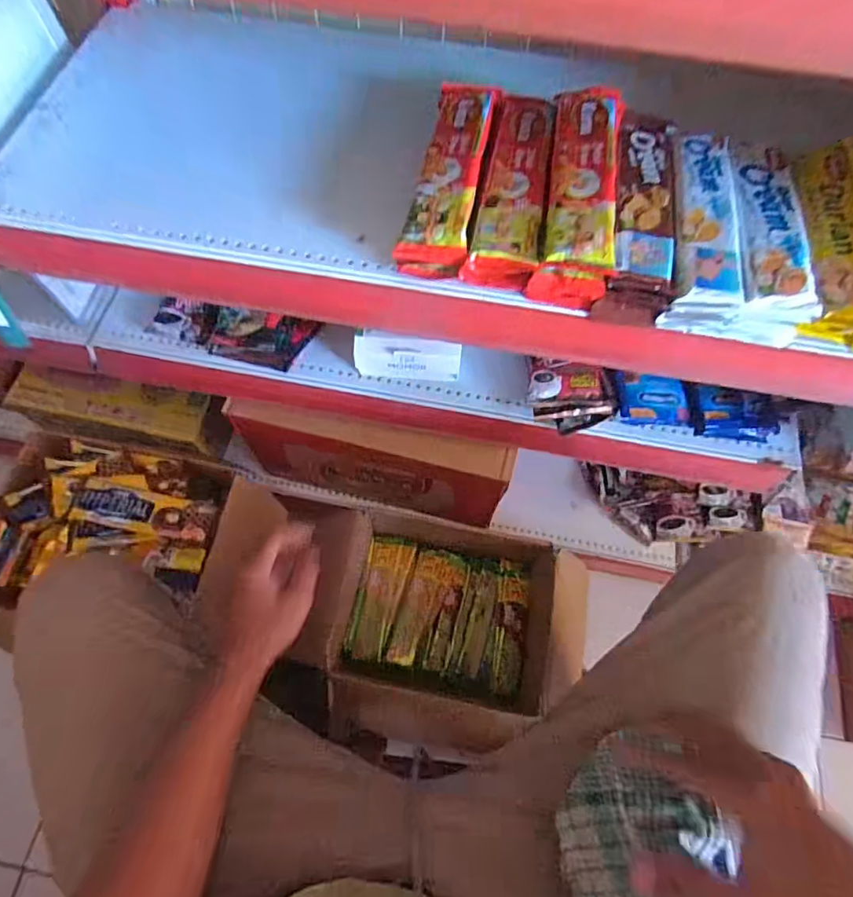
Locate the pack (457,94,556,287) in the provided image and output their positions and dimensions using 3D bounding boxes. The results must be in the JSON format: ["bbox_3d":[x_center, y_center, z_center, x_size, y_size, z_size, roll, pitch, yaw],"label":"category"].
[{"bbox_3d":[0.077,-0.227,0.442,0.056,0.031,0.199,12,68,4],"label":"pack"}]

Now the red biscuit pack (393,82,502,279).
[{"bbox_3d":[0.020,-0.241,0.451,0.057,0.038,0.211,10,68,3],"label":"red biscuit pack"}]

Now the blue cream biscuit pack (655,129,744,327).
[{"bbox_3d":[0.232,-0.183,0.428,0.058,0.034,0.180,11,68,4],"label":"blue cream biscuit pack"}]

